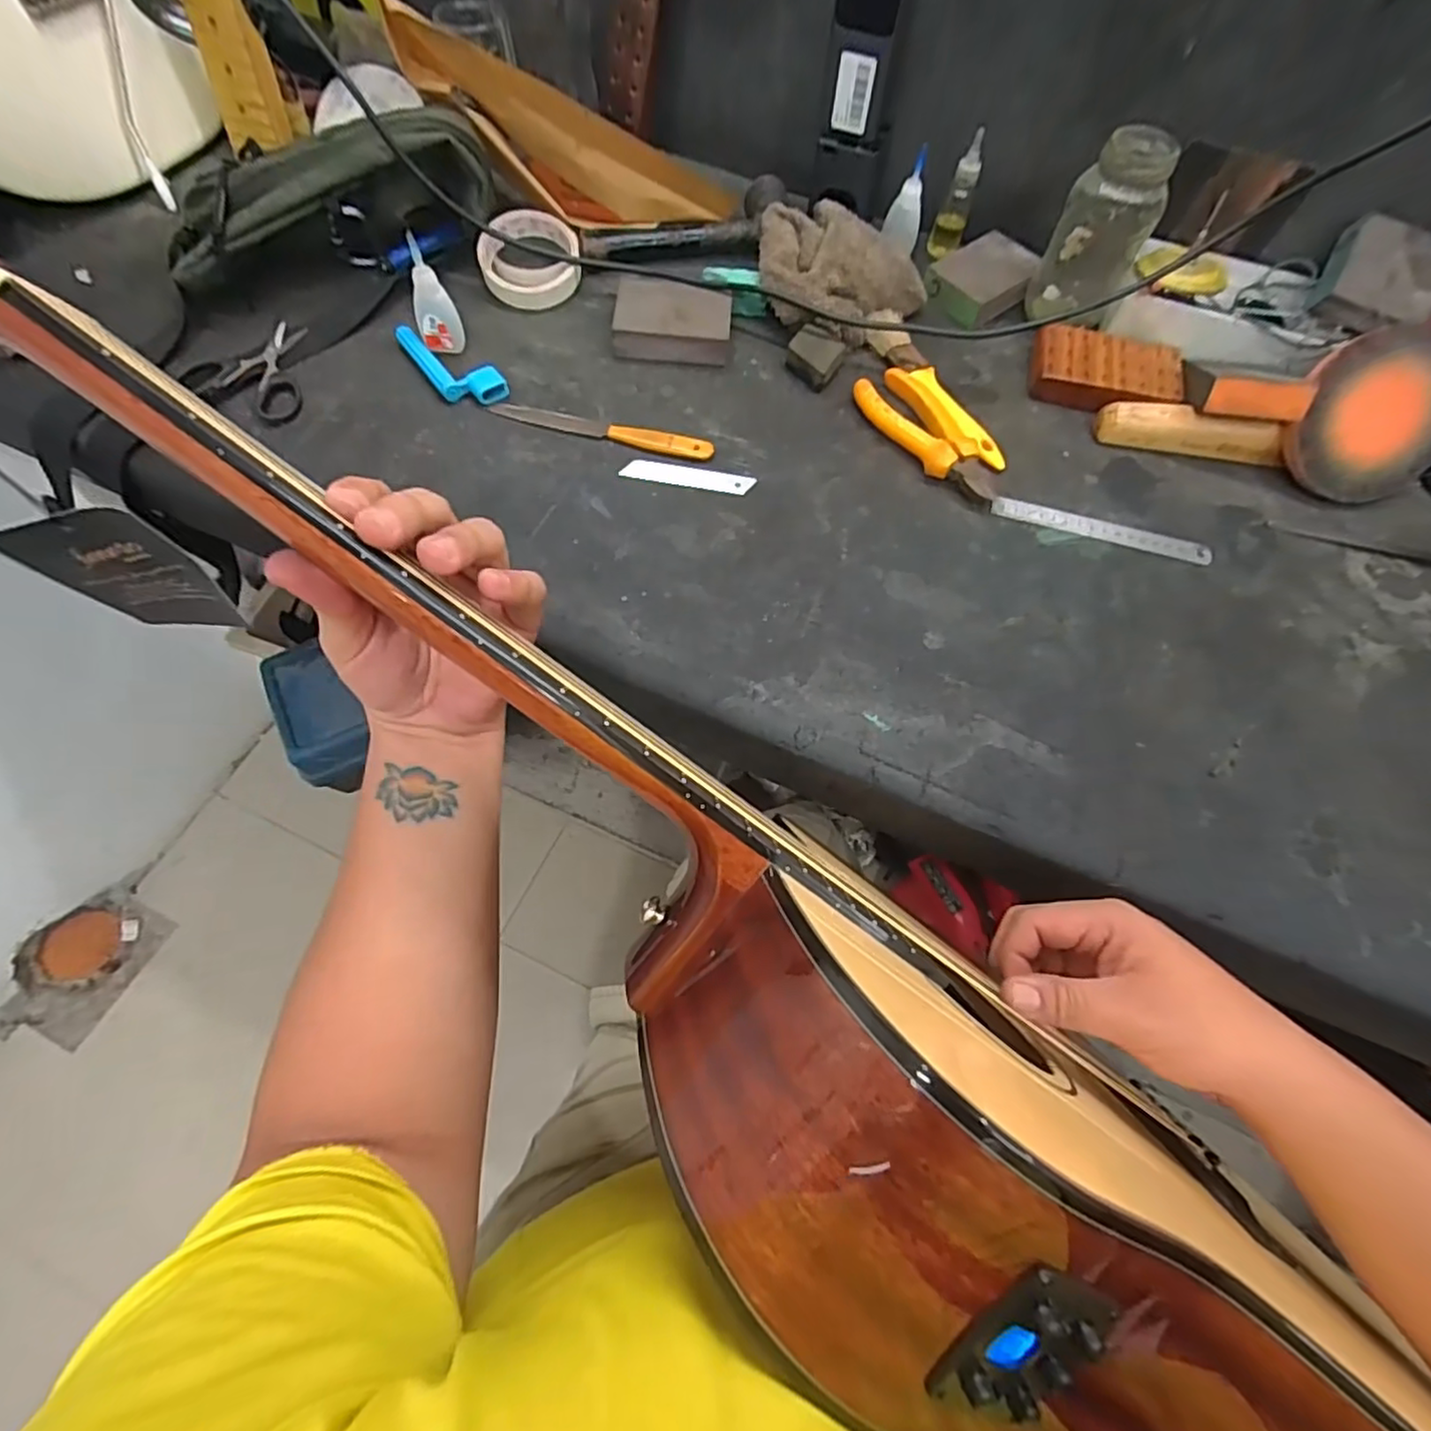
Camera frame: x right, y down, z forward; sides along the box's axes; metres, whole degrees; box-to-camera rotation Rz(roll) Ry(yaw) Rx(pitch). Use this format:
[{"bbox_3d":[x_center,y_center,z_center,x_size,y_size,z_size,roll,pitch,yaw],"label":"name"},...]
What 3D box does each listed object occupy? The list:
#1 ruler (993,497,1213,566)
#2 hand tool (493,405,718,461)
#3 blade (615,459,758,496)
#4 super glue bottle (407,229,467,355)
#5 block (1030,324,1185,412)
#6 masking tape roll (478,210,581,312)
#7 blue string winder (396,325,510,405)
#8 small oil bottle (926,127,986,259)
[{"bbox_3d":[0.302,-0.145,0.508,0.167,0.004,0.019,16,66,4],"label":"ruler"},{"bbox_3d":[-0.091,-0.229,0.521,0.179,0.007,0.023,13,65,3],"label":"hand tool"},{"bbox_3d":[-0.021,-0.189,0.512,0.102,0.004,0.020,10,74,1],"label":"blade"},{"bbox_3d":[-0.226,-0.332,0.518,0.033,0.079,0.021,-17,68,-11],"label":"super glue bottle"},{"bbox_3d":[0.335,-0.299,0.561,0.121,0.027,0.073,17,66,4],"label":"block"},{"bbox_3d":[-0.166,-0.409,0.581,0.085,0.020,0.089,-4,83,-5],"label":"masking tape roll"},{"bbox_3d":[-0.217,-0.290,0.535,0.048,0.016,0.101,-37,72,-18],"label":"blue string winder"},{"bbox_3d":[0.227,-0.481,0.605,0.028,0.093,0.024,19,66,6],"label":"small oil bottle"}]

